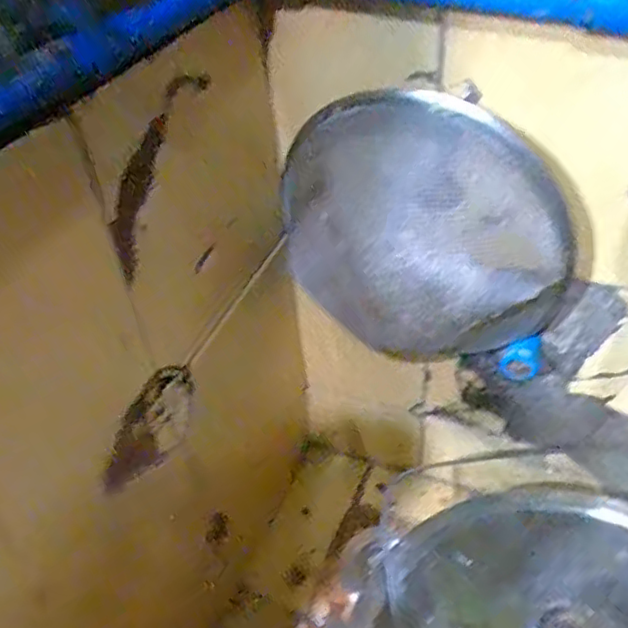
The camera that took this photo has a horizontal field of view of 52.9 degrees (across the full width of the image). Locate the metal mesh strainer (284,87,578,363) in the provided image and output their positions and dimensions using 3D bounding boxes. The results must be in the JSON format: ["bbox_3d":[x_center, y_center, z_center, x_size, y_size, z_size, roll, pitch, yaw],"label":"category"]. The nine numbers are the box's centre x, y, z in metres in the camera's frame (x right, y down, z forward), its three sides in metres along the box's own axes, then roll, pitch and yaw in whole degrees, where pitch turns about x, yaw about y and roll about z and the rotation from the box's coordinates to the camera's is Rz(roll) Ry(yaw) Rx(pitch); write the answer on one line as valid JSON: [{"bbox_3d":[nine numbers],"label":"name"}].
[{"bbox_3d":[0.069,-0.057,0.456,0.222,0.167,0.086,10,43,18],"label":"metal mesh strainer"}]

